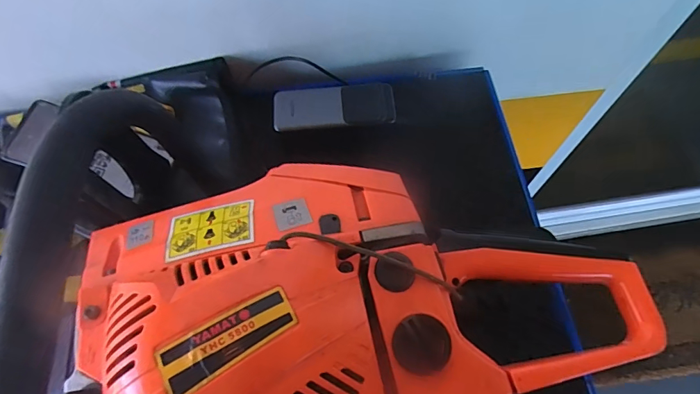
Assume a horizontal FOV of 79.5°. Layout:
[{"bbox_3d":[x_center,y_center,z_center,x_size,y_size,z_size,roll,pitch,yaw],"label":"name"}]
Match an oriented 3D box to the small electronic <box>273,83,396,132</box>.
[{"bbox_3d":[-0.017,-0.098,0.455,0.129,0.008,0.056,-6,64,-2],"label":"small electronic"}]

